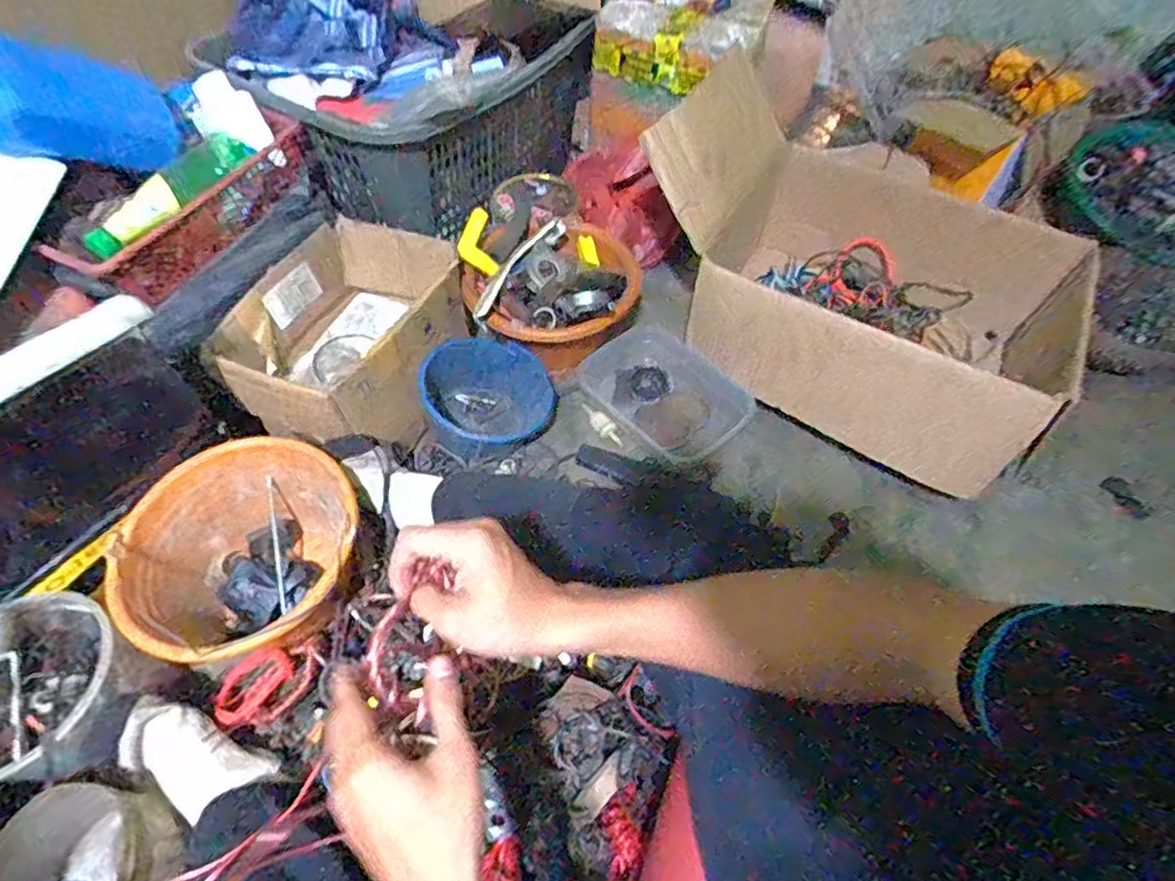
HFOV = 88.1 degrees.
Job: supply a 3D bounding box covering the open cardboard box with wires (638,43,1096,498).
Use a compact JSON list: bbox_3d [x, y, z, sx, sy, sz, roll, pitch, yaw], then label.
[{"bbox_3d":[0.433,-0.255,0.932,0.666,0.293,0.458,28,61,15],"label":"open cardboard box with wires"}]

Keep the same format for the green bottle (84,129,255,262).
[{"bbox_3d":[-0.521,-0.307,0.755,0.072,0.054,0.234,20,59,11],"label":"green bottle"}]

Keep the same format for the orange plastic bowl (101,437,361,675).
[{"bbox_3d":[-0.397,0.144,0.736,0.244,0.166,0.250,1,58,-1],"label":"orange plastic bowl"}]

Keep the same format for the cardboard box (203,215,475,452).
[{"bbox_3d":[-0.329,-0.148,0.860,0.243,0.140,0.313,22,60,12],"label":"cardboard box"}]

